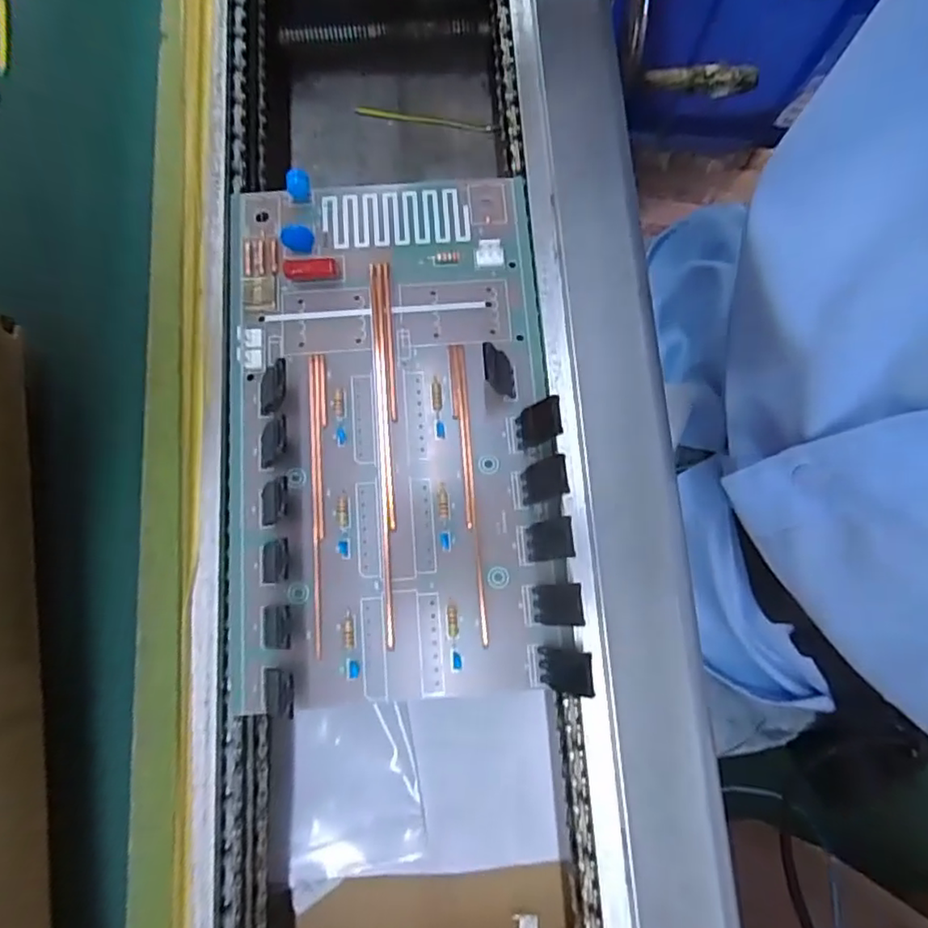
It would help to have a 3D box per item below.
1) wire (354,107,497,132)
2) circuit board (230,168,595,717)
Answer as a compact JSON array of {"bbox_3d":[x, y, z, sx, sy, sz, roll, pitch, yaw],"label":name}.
[{"bbox_3d":[-0.026,-0.227,0.396,0.093,0.007,0.006,8,79,1],"label":"wire"},{"bbox_3d":[-0.030,-0.020,0.241,0.133,0.026,0.218,-5,79,-1],"label":"circuit board"}]

